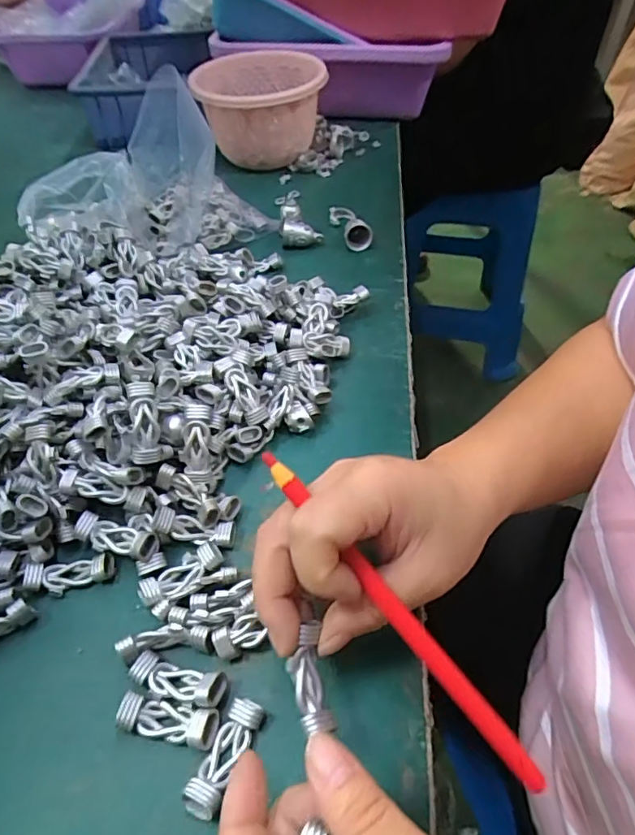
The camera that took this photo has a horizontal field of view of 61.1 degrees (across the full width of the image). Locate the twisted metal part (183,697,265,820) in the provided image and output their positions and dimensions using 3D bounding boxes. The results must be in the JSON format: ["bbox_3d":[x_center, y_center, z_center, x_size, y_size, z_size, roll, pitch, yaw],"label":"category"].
[{"bbox_3d":[-0.040,0.144,0.230,0.015,0.012,0.046,18,51,18],"label":"twisted metal part"}]

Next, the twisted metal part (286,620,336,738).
[{"bbox_3d":[-0.004,0.108,0.224,0.015,0.011,0.041,-9,67,-6],"label":"twisted metal part"}]

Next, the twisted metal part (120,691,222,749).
[{"bbox_3d":[-0.066,0.135,0.239,0.044,0.011,0.015,8,48,9],"label":"twisted metal part"}]

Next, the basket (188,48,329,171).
[{"bbox_3d":[-0.063,-0.345,0.613,0.141,0.085,0.143,-4,47,-2],"label":"basket"}]

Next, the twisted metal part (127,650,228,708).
[{"bbox_3d":[-0.065,0.121,0.248,0.046,0.014,0.015,11,49,12],"label":"twisted metal part"}]

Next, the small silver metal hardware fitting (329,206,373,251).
[{"bbox_3d":[0.031,-0.188,0.526,0.024,0.022,0.065,-17,49,-13],"label":"small silver metal hardware fitting"}]

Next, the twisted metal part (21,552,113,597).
[{"bbox_3d":[-0.133,0.084,0.289,0.046,0.010,0.016,-7,48,-4],"label":"twisted metal part"}]

